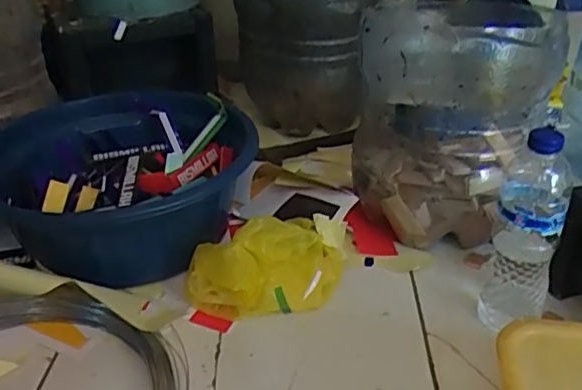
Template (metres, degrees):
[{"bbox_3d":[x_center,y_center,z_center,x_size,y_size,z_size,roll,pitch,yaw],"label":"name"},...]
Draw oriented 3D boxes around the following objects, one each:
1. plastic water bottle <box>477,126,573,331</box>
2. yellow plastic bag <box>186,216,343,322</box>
[{"bbox_3d":[0.237,0.040,0.582,0.063,0.219,0.059,13,35,24],"label":"plastic water bottle"},{"bbox_3d":[-0.026,0.084,0.654,0.181,0.094,0.073,-14,34,-20],"label":"yellow plastic bag"}]

